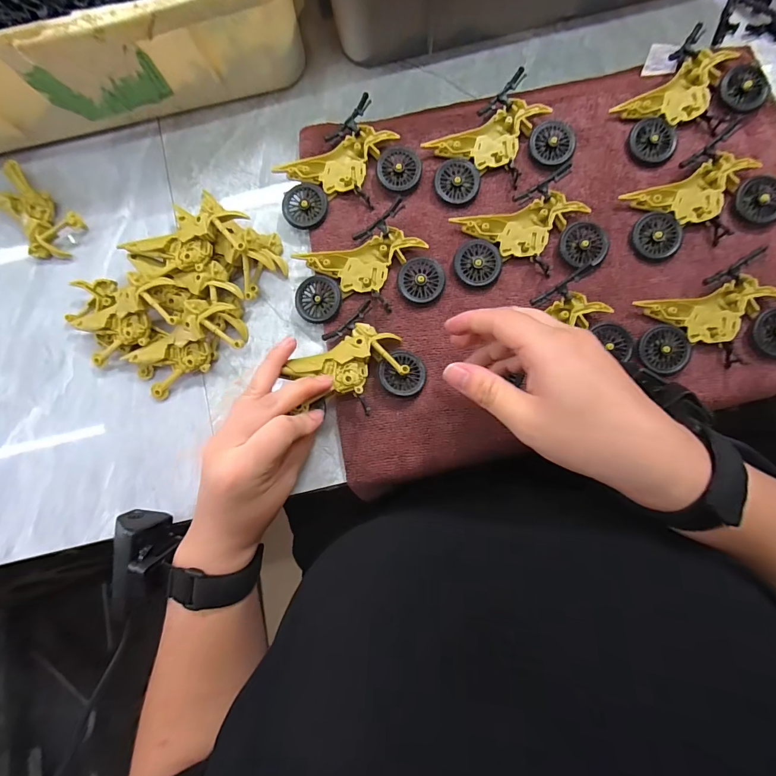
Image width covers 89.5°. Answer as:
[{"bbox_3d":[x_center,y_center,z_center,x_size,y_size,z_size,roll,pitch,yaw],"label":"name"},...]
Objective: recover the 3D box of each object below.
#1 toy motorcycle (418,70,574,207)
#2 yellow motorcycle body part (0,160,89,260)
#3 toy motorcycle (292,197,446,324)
[{"bbox_3d":[0.087,-0.203,0.326,0.113,0.019,0.074,-26,81,0],"label":"toy motorcycle"},{"bbox_3d":[-0.314,-0.154,0.347,0.089,0.018,0.050,39,86,8],"label":"yellow motorcycle body part"},{"bbox_3d":[-0.020,-0.091,0.316,0.113,0.021,0.074,-24,81,0],"label":"toy motorcycle"}]

